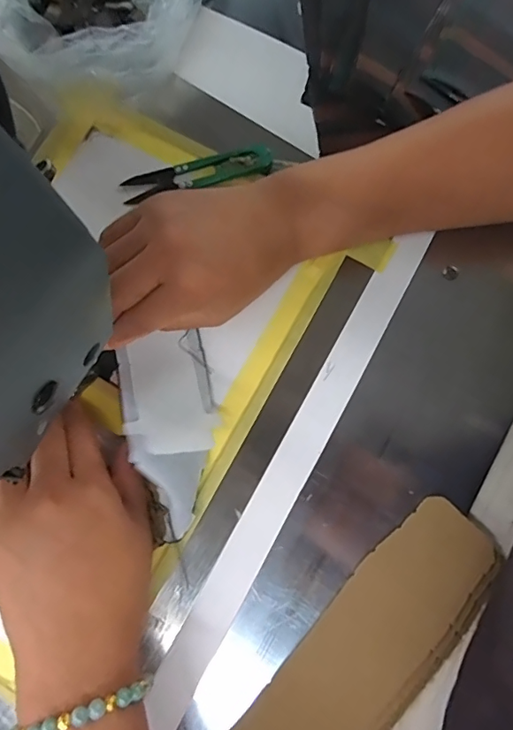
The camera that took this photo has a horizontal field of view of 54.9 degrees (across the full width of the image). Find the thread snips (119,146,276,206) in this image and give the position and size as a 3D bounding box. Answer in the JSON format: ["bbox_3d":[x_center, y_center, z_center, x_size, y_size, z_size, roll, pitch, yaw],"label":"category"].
[{"bbox_3d":[-0.042,-0.135,0.343,0.103,0.016,0.022,-12,78,-1],"label":"thread snips"}]

